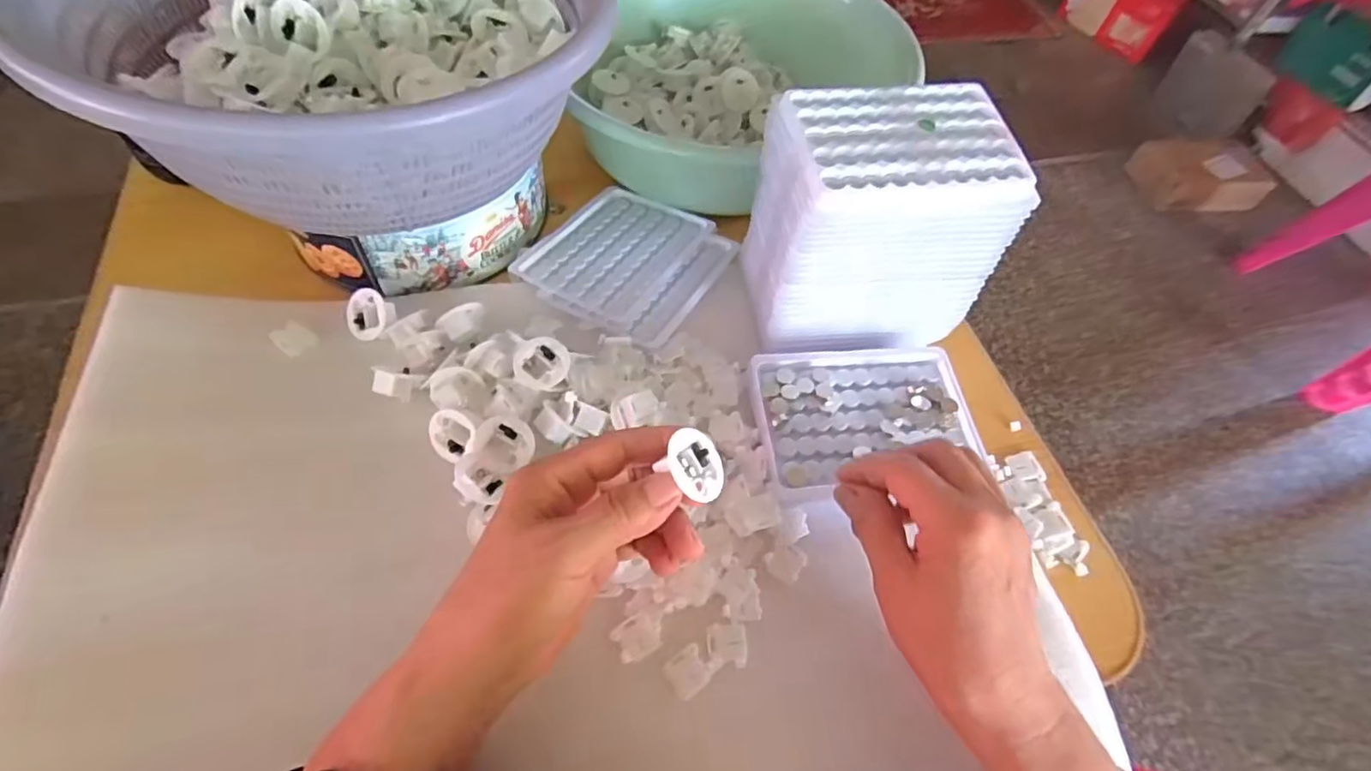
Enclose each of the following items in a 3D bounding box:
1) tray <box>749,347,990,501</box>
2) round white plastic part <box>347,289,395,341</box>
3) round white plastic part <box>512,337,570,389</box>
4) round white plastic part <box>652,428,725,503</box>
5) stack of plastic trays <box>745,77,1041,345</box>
[{"bbox_3d":[0.108,0.016,0.384,0.130,0.012,0.098,-6,59,-8],"label":"tray"},{"bbox_3d":[-0.204,-0.045,0.408,0.031,0.010,0.031,-32,95,18],"label":"round white plastic part"},{"bbox_3d":[-0.086,-0.012,0.382,0.032,0.014,0.032,-1,71,2],"label":"round white plastic part"},{"bbox_3d":[0.001,0.037,0.282,0.031,0.018,0.031,24,52,-34],"label":"round white plastic part"},{"bbox_3d":[0.114,-0.098,0.393,0.137,0.128,0.093,-4,58,-7],"label":"stack of plastic trays"}]

